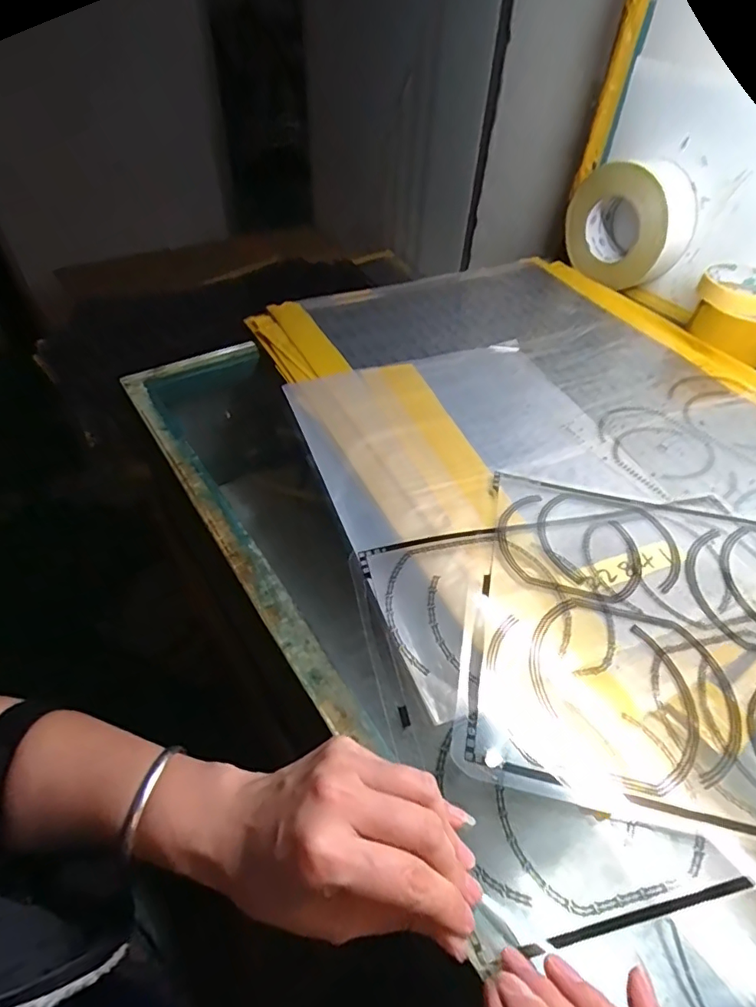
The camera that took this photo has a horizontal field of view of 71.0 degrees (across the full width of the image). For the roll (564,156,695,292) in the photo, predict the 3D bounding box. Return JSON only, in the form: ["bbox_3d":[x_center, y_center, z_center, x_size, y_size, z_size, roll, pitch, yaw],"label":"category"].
[{"bbox_3d":[0.305,-0.345,0.651,0.054,0.121,0.141,-26,53,-25],"label":"roll"}]

